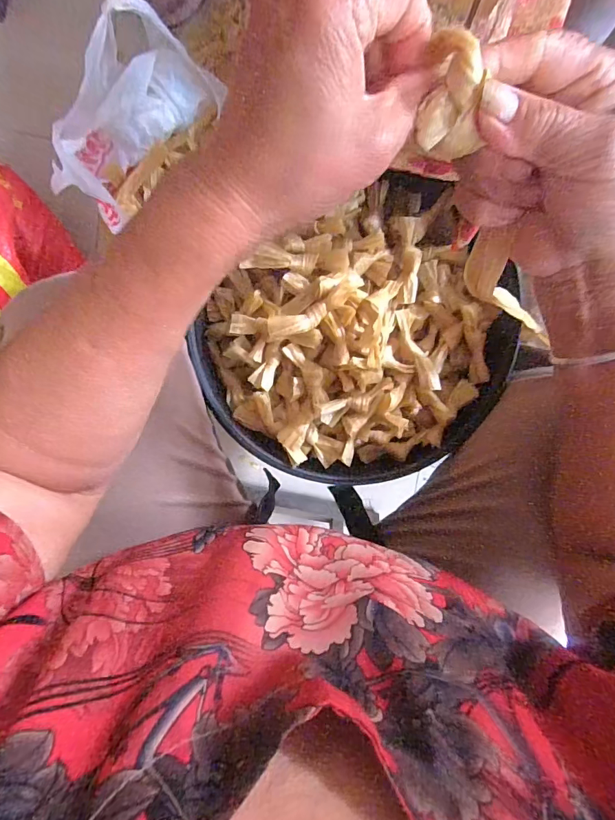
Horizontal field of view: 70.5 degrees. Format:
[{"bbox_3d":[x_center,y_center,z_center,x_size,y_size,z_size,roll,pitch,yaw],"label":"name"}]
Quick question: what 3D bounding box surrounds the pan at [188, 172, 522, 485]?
[{"bbox_3d":[0.049,-0.059,0.421,0.281,0.070,0.245,-32,100,0],"label":"pan"}]

